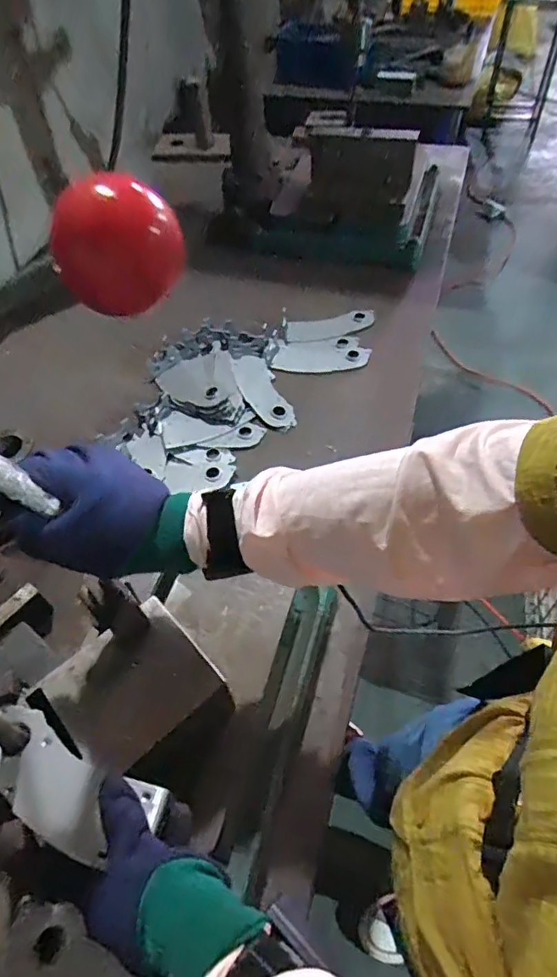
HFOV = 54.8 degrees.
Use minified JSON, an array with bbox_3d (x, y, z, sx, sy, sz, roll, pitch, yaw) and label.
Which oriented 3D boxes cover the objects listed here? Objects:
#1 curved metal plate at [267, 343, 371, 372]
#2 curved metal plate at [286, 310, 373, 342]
[{"bbox_3d":[0.078,-0.239,0.971,0.170,0.015,0.076,1,53,3],"label":"curved metal plate"},{"bbox_3d":[0.100,-0.311,1.021,0.177,0.011,0.058,-12,54,-6],"label":"curved metal plate"}]

